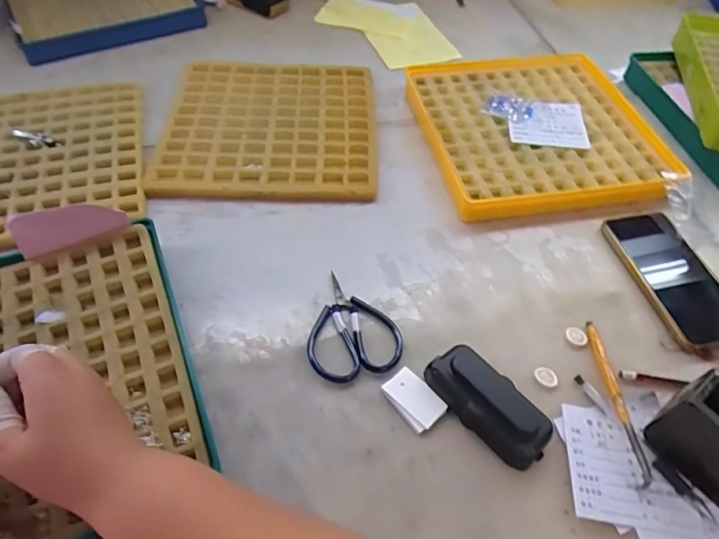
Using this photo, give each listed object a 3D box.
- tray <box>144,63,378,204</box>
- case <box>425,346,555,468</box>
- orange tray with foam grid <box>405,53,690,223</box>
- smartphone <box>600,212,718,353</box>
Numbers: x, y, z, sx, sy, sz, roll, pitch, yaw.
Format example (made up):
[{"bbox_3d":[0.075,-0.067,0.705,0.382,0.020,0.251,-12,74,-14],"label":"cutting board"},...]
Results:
[{"bbox_3d":[-0.110,-0.184,0.638,0.258,0.018,0.245,0,55,-4],"label":"tray"},{"bbox_3d":[0.107,0.107,0.418,0.055,0.029,0.107,-37,63,-26],"label":"case"},{"bbox_3d":[0.224,-0.192,0.645,0.296,0.026,0.278,-6,55,-8],"label":"orange tray with foam grid"},{"bbox_3d":[0.324,0.006,0.519,0.079,0.009,0.163,-10,54,-10],"label":"smartphone"}]

